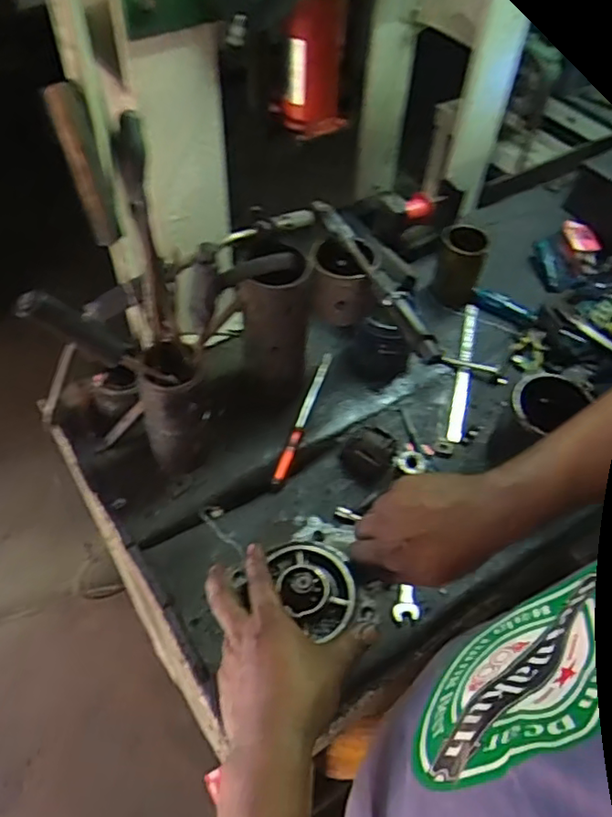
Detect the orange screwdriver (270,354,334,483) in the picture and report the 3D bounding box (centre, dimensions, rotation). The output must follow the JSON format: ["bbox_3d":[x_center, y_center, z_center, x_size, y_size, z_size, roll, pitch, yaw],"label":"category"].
[{"bbox_3d":[-0.003,0.010,0.882,0.019,0.021,0.220,16,53,10],"label":"orange screwdriver"}]

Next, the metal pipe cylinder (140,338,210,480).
[{"bbox_3d":[-0.163,0.004,0.776,0.083,0.174,0.070,-12,54,-11],"label":"metal pipe cylinder"}]

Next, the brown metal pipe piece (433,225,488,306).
[{"bbox_3d":[0.259,-0.244,1.024,0.073,0.131,0.071,-2,54,3],"label":"brown metal pipe piece"}]

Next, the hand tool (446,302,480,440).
[{"bbox_3d":[0.250,-0.065,0.964,0.023,0.018,0.284,10,55,11],"label":"hand tool"}]

